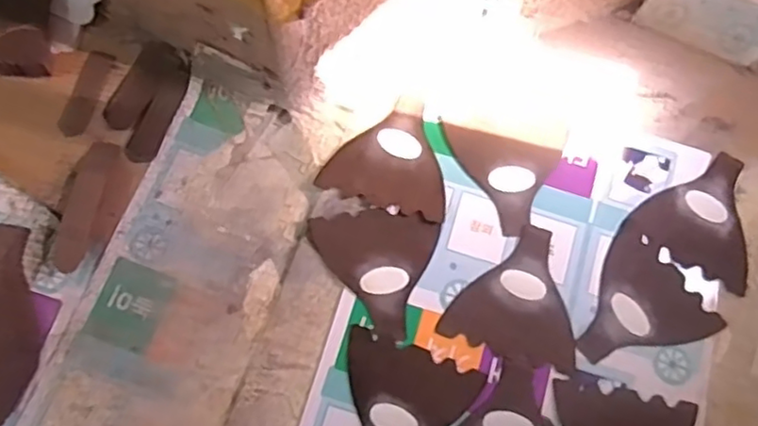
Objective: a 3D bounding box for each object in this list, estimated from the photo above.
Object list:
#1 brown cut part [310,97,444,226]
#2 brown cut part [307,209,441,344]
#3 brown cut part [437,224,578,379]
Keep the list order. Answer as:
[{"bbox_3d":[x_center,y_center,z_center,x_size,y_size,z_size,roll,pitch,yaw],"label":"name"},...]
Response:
[{"bbox_3d":[0.017,-0.067,0.691,0.136,0.010,0.124,17,75,4],"label":"brown cut part"},{"bbox_3d":[-0.016,0.051,0.659,0.128,0.004,0.126,21,76,6],"label":"brown cut part"},{"bbox_3d":[0.150,0.083,0.655,0.135,0.004,0.138,20,76,5],"label":"brown cut part"}]

